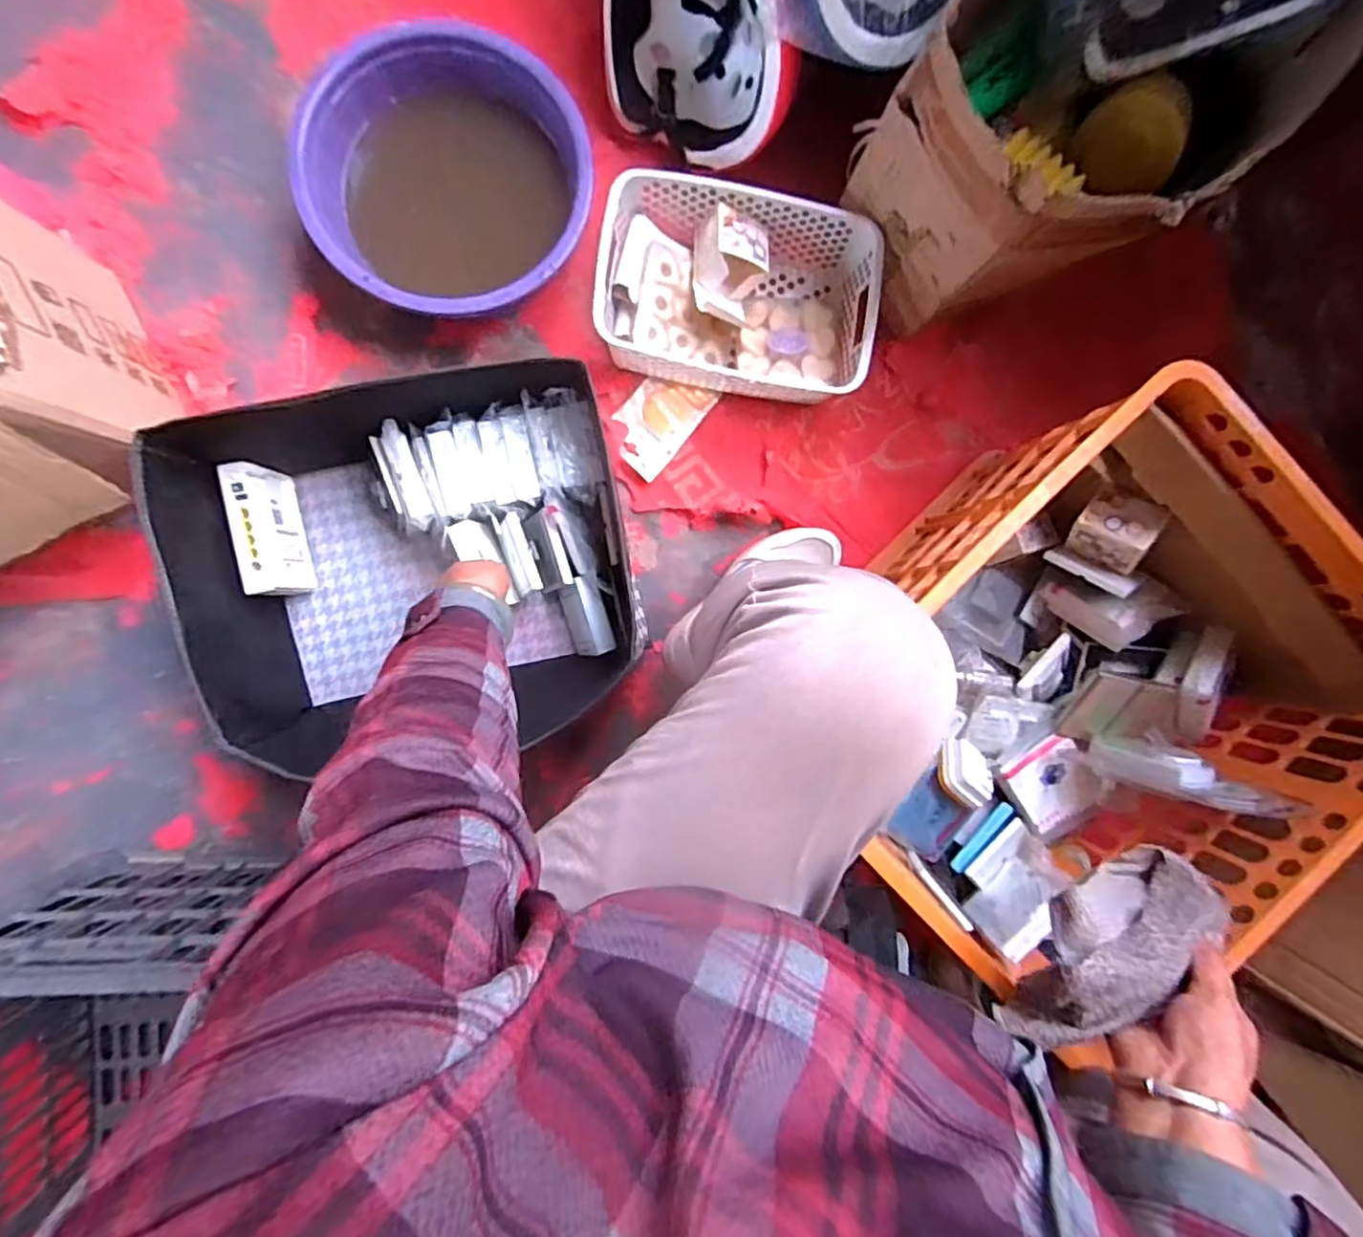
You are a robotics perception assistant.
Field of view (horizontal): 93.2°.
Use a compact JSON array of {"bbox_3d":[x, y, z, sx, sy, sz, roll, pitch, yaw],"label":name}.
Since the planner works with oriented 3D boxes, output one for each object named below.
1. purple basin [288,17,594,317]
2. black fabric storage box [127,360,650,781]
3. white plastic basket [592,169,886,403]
[{"bbox_3d":[-0.241,-0.452,0.685,0.285,0.098,0.270,0,91,-3],"label":"purple basin"},{"bbox_3d":[-0.259,-0.054,0.676,0.421,0.153,0.380,-17,92,-3],"label":"black fabric storage box"},{"bbox_3d":[0.061,-0.364,0.723,0.300,0.086,0.199,11,91,-3],"label":"white plastic basket"}]

